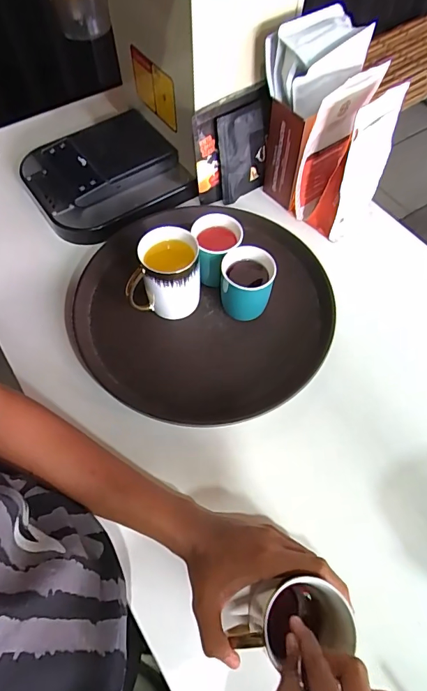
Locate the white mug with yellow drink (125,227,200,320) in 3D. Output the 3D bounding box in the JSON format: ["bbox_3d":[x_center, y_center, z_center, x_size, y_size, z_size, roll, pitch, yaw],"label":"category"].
[{"bbox_3d":[-0.060,-0.093,0.530,0.086,0.106,0.076,5,57,5],"label":"white mug with yellow drink"}]

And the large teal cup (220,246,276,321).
[{"bbox_3d":[0.042,-0.073,0.532,0.065,0.086,0.067,-1,57,2],"label":"large teal cup"}]

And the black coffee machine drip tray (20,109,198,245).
[{"bbox_3d":[-0.173,-0.268,0.654,0.220,0.062,0.190,-31,61,-17],"label":"black coffee machine drip tray"}]

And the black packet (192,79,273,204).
[{"bbox_3d":[0.028,-0.287,0.615,0.117,0.142,0.034,-29,61,-16],"label":"black packet"}]

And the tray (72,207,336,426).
[{"bbox_3d":[-0.012,-0.058,0.564,0.332,0.022,0.338,0,61,1],"label":"tray"}]

